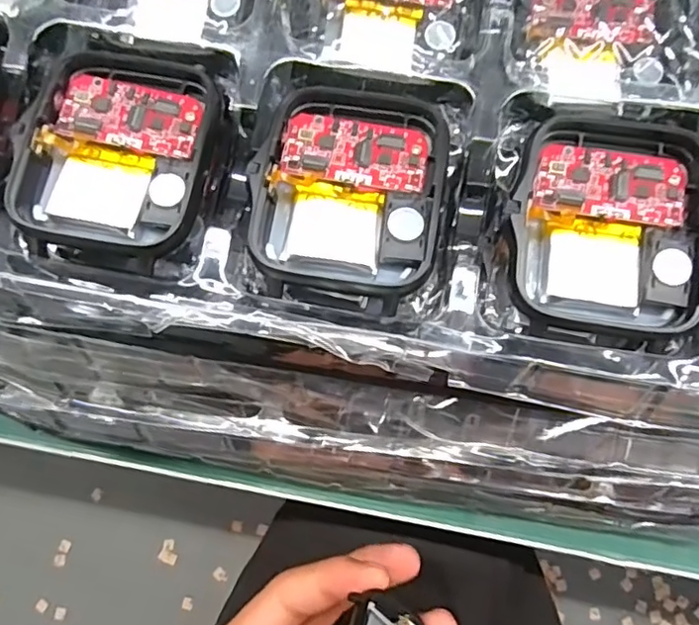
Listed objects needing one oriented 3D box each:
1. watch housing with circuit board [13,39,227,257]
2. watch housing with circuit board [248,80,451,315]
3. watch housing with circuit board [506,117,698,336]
[{"bbox_3d":[-0.048,-0.035,0.124,0.038,0.008,0.045,15,76,3],"label":"watch housing with circuit board"},{"bbox_3d":[0.001,-0.026,0.120,0.037,0.006,0.047,10,76,1],"label":"watch housing with circuit board"},{"bbox_3d":[0.052,-0.019,0.118,0.037,0.009,0.042,9,76,1],"label":"watch housing with circuit board"}]

